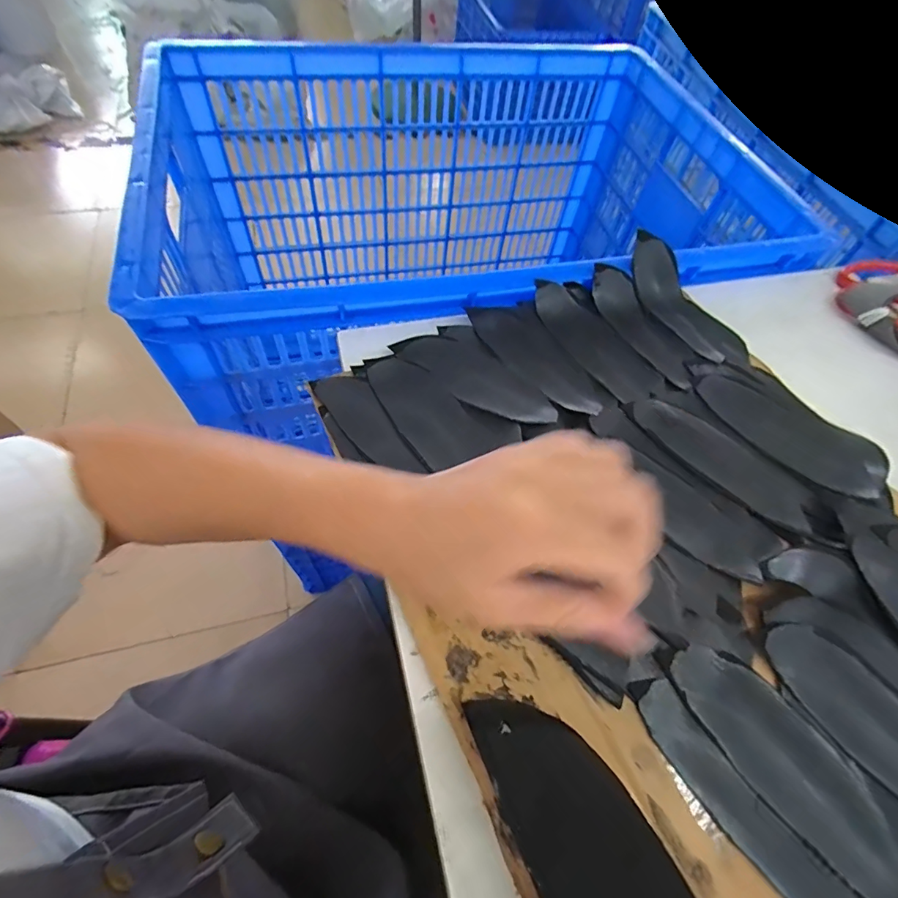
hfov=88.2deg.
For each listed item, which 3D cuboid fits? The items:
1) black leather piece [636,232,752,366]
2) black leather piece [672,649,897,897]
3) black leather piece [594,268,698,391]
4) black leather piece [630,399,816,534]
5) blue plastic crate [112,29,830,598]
[{"bbox_3d":[0.203,-0.125,0.403,0.057,0.020,0.139,-30,79,-19],"label":"black leather piece"},{"bbox_3d":[0.177,0.160,0.239,0.048,0.009,0.130,-34,68,-23],"label":"black leather piece"},{"bbox_3d":[0.166,-0.103,0.390,0.043,0.012,0.121,-25,71,-16],"label":"black leather piece"},{"bbox_3d":[0.192,0.005,0.331,0.130,0.004,0.044,38,63,19],"label":"black leather piece"},{"bbox_3d":[0.021,-0.281,0.607,0.660,0.304,0.478,-11,61,-12],"label":"blue plastic crate"}]

